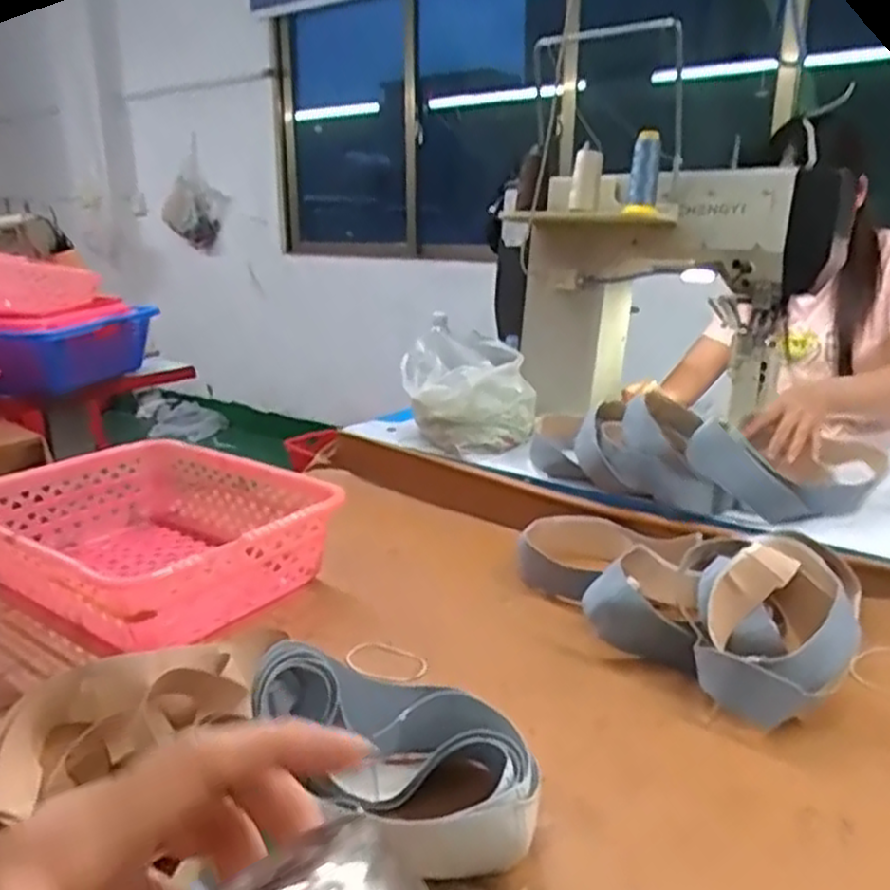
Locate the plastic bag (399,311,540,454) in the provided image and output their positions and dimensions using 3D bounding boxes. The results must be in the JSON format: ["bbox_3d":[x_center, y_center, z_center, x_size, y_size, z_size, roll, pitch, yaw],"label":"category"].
[{"bbox_3d":[0.035,-0.100,1.289,0.216,0.184,0.150,9,20,26],"label":"plastic bag"}]

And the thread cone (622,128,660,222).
[{"bbox_3d":[0.296,-0.402,1.128,0.049,0.122,0.039,5,19,17],"label":"thread cone"}]

